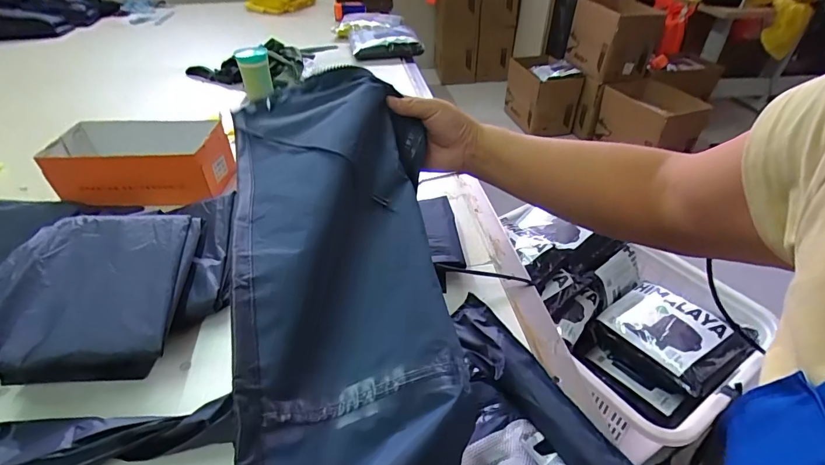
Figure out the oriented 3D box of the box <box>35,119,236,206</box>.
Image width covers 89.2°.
[{"bbox_3d":[-0.529,-0.150,0.835,0.320,0.099,0.156,-4,40,-1],"label":"box"}]

